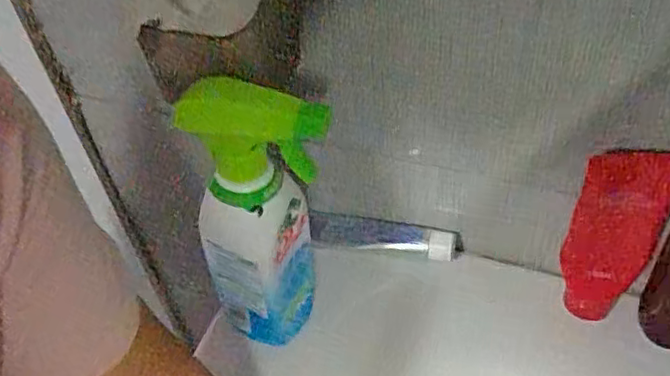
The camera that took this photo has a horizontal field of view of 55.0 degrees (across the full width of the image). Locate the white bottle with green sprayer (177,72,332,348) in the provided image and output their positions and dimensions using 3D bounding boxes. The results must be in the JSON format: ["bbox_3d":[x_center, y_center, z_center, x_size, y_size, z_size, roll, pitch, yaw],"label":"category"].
[{"bbox_3d":[-0.049,0.026,0.438,0.082,0.225,0.061,-33,52,-22],"label":"white bottle with green sprayer"}]

